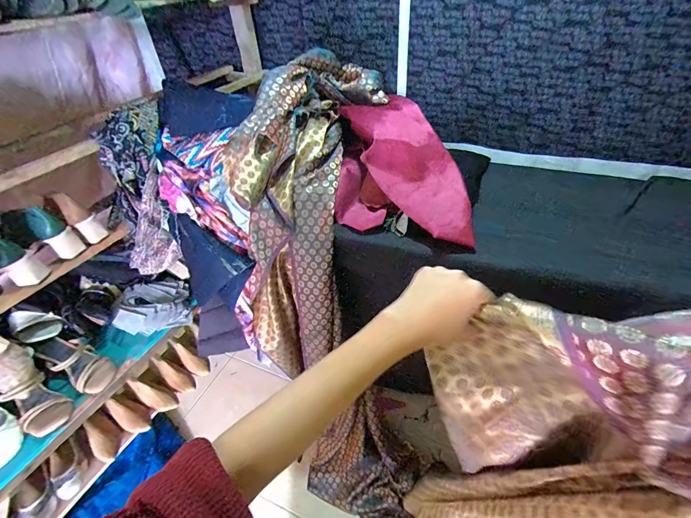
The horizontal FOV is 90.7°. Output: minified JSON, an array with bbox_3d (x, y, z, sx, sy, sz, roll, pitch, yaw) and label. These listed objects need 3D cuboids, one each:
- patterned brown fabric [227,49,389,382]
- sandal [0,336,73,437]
[{"bbox_3d":[-0.102,-0.161,0.845,0.271,0.829,0.271,7,-2,10],"label":"patterned brown fabric"},{"bbox_3d":[-0.732,0.268,0.758,0.288,0.086,0.086,42,53,7],"label":"sandal"}]

